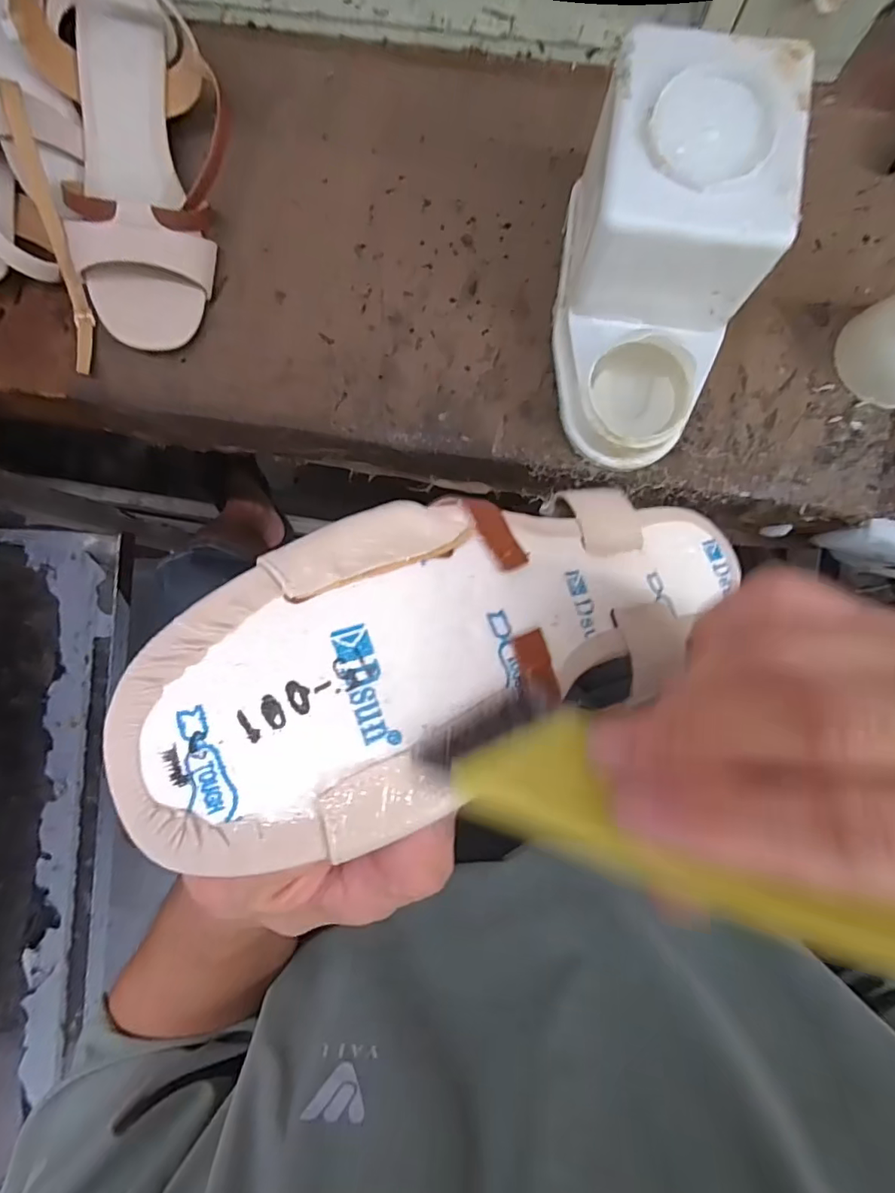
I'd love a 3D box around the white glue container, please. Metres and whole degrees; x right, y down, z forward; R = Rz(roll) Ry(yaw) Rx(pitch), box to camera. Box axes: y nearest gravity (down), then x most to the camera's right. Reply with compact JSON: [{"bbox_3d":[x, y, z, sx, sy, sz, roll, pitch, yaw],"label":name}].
[{"bbox_3d":[0.124,-0.192,0.329,0.113,0.115,0.196,13,88,2],"label":"white glue container"}]

